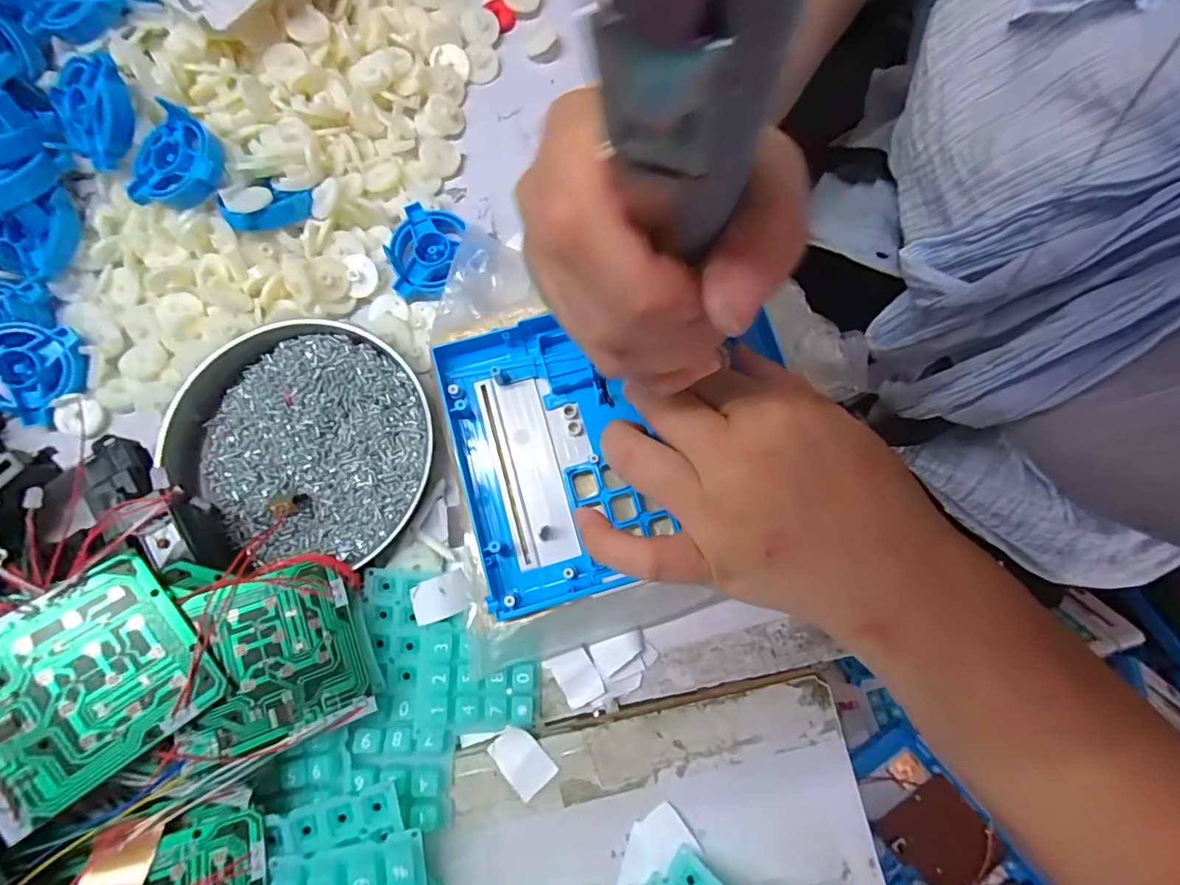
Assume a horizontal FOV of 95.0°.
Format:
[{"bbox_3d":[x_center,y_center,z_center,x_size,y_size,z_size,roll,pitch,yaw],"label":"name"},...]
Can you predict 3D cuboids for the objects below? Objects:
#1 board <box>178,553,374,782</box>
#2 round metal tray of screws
[{"bbox_3d":[-0.139,0.094,0.236,0.068,0.006,0.071,-13,77,-26],"label":"board"},{"bbox_3d":[-0.158,0.001,0.286,0.140,0.023,0.123,-2,79,0],"label":"round metal tray of screws"}]

